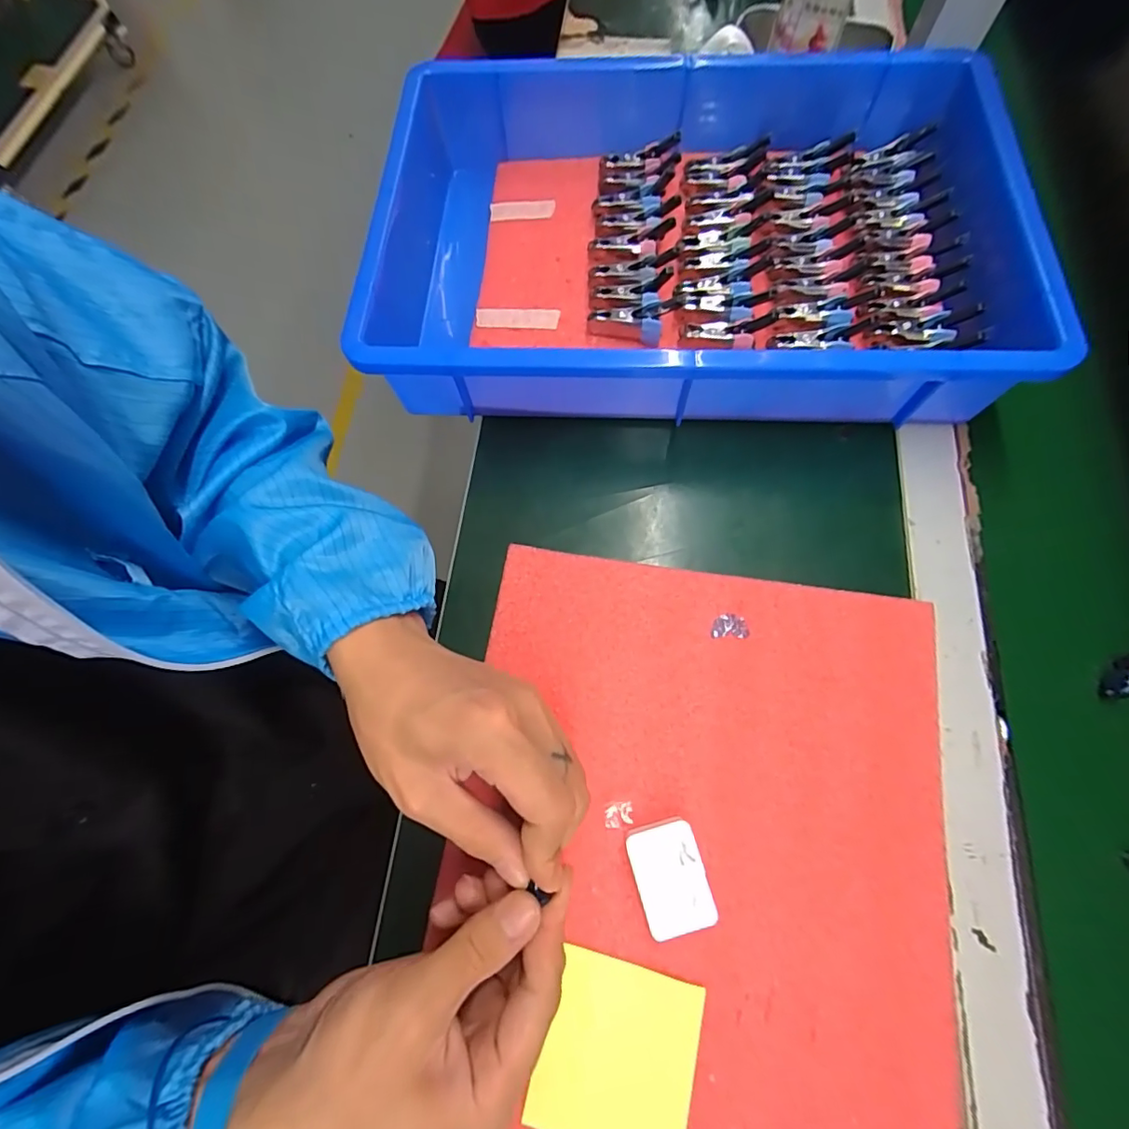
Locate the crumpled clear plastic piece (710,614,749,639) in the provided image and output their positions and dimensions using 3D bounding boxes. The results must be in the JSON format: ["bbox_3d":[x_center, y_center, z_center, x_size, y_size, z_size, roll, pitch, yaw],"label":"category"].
[{"bbox_3d":[0.102,0.038,0.324,0.022,0.004,0.015,0,70,2],"label":"crumpled clear plastic piece"}]

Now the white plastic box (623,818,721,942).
[{"bbox_3d":[0.055,0.163,0.275,0.035,0.020,0.053,-16,70,-3],"label":"white plastic box"}]

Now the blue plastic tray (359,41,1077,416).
[{"bbox_3d":[0.090,-0.244,0.393,0.443,0.077,0.296,3,70,3],"label":"blue plastic tray"}]

